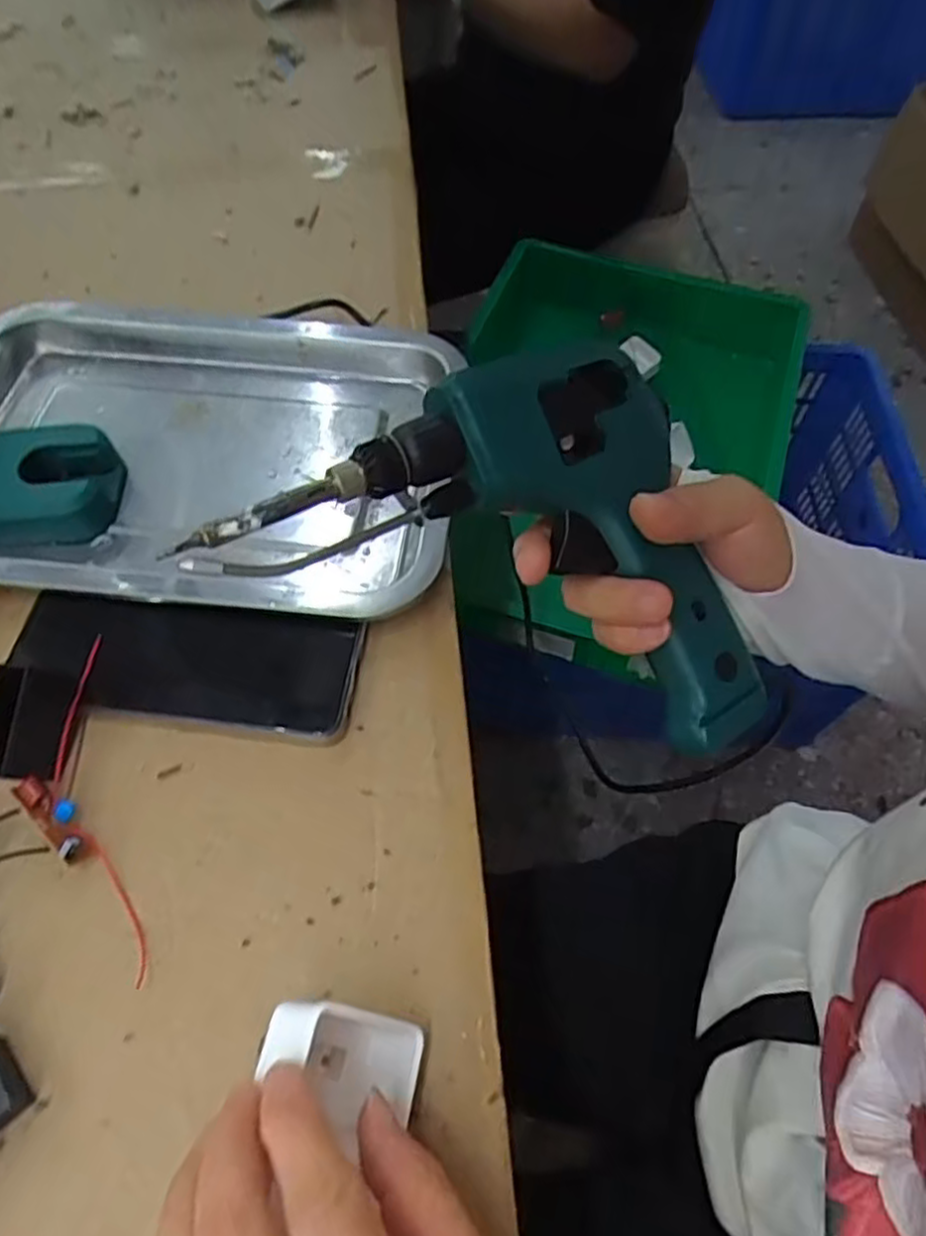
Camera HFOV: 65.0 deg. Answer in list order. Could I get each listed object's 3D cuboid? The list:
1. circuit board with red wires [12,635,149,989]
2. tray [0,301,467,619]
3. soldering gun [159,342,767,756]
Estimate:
[{"bbox_3d":[-0.166,0.082,0.312,0.040,0.020,0.150,-16,61,-10],"label":"circuit board with red wires"},{"bbox_3d":[-0.162,-0.102,0.416,0.300,0.026,0.209,5,59,2],"label":"tray"},{"bbox_3d":[0.031,-0.039,0.280,0.222,0.045,0.129,20,81,-20],"label":"soldering gun"}]

